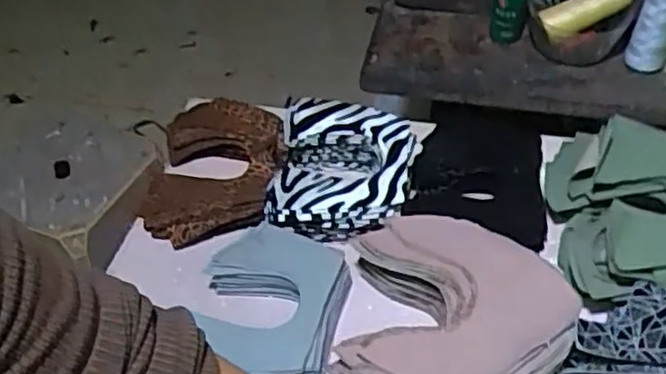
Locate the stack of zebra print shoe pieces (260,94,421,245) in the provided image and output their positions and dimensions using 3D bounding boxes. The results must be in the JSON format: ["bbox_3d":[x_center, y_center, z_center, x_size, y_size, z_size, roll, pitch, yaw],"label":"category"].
[{"bbox_3d":[0.010,-0.013,0.727,0.134,0.061,0.153,6,47,9],"label":"stack of zebra print shoe pieces"}]

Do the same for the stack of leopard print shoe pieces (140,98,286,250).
[{"bbox_3d":[-0.126,-0.020,0.760,0.140,0.036,0.182,3,46,6],"label":"stack of leopard print shoe pieces"}]

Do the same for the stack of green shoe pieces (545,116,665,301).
[{"bbox_3d":[0.298,0.023,0.645,0.181,0.063,0.168,4,47,7],"label":"stack of green shoe pieces"}]

